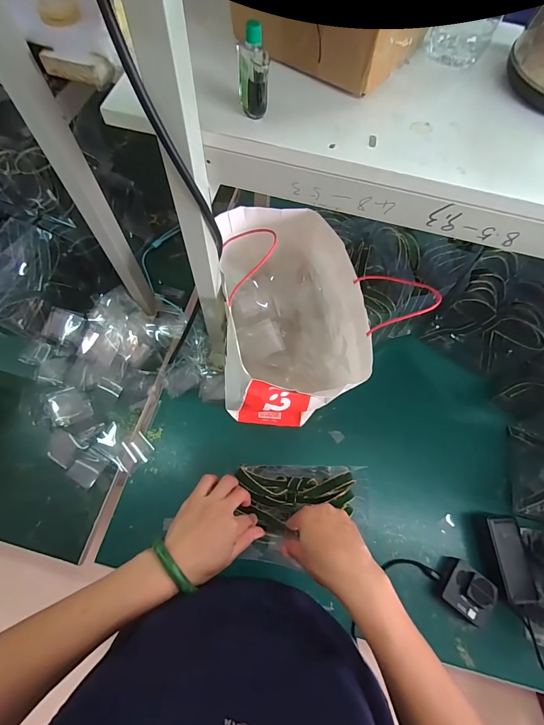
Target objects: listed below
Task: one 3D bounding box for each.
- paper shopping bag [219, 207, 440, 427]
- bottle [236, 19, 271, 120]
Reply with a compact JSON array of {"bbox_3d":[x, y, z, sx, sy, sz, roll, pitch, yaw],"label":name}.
[{"bbox_3d":[0.025,-0.085,0.655,0.228,0.223,0.349,-2,68,-3],"label":"paper shopping bag"},{"bbox_3d":[-0.017,-0.257,0.305,0.026,0.063,0.025,-5,68,-4],"label":"bottle"}]

